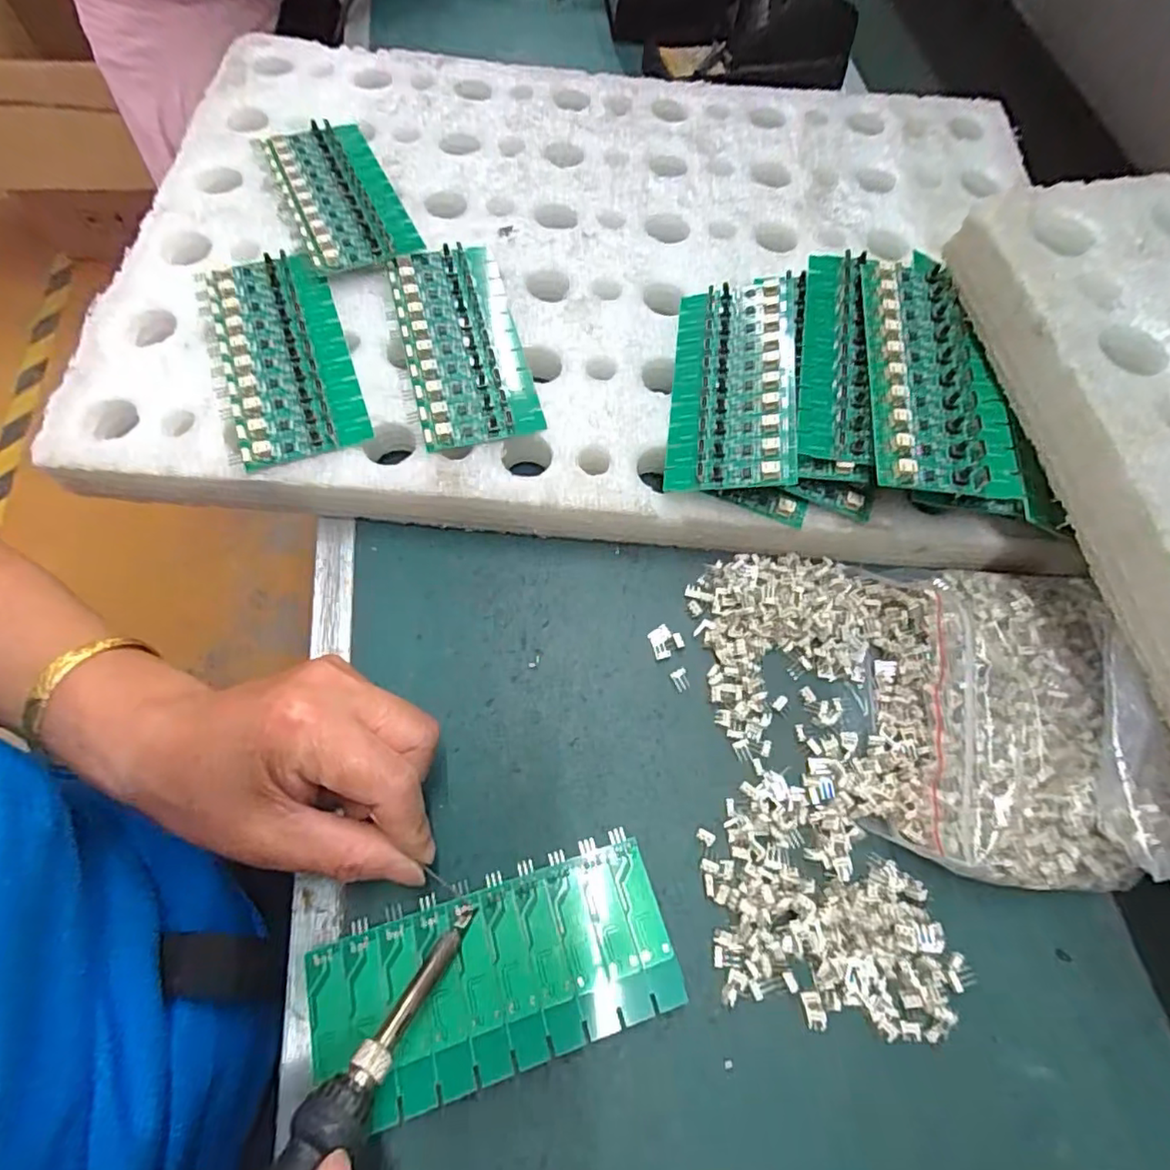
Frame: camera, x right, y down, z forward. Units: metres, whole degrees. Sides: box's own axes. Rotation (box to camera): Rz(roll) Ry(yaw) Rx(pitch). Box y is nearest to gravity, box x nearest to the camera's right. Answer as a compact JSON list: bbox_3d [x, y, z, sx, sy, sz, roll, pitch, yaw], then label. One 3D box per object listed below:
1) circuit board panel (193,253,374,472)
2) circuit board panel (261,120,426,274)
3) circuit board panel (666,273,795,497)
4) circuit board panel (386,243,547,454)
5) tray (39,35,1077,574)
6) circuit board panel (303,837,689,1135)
[{"bbox_3d":[-0.161,-0.123,0.321,0.066,0.009,0.132,-18,68,-10],"label":"circuit board panel"},{"bbox_3d":[-0.149,-0.239,0.370,0.062,0.011,0.131,-23,69,-12],"label":"circuit board panel"},{"bbox_3d":[0.077,-0.108,0.320,0.062,0.007,0.135,-1,64,18],"label":"circuit board panel"},{"bbox_3d":[-0.067,-0.134,0.332,0.062,0.011,0.131,-14,67,-8],"label":"circuit board panel"},{"bbox_3d":[0.007,-0.200,0.384,0.540,0.049,0.377,4,66,-1],"label":"tray"},{"bbox_3d":[-0.036,0.153,0.240,0.137,0.010,0.063,-12,67,-10],"label":"circuit board panel"}]

